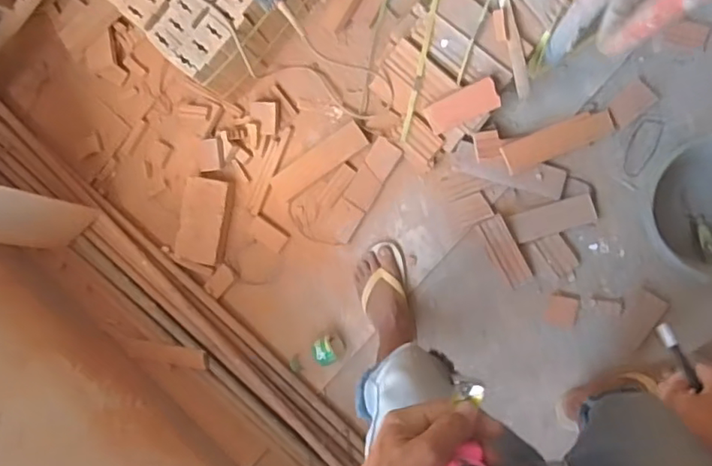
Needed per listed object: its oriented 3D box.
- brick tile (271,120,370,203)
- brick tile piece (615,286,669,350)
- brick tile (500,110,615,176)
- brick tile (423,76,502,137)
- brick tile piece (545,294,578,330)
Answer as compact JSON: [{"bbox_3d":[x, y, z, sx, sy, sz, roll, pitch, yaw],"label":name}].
[{"bbox_3d":[-0.084,-0.159,1.294,0.232,0.026,0.068,-34,86,9],"label":"brick tile"},{"bbox_3d":[0.588,0.177,1.189,0.064,0.013,0.115,32,98,6],"label":"brick tile piece"},{"bbox_3d":[0.416,-0.189,1.185,0.233,0.021,0.063,-22,98,4],"label":"brick tile"},{"bbox_3d":[0.215,-0.255,1.160,0.149,0.026,0.062,-21,90,35],"label":"brick tile"},{"bbox_3d":[0.437,0.166,1.217,0.061,0.008,0.065,13,96,8],"label":"brick tile piece"}]

